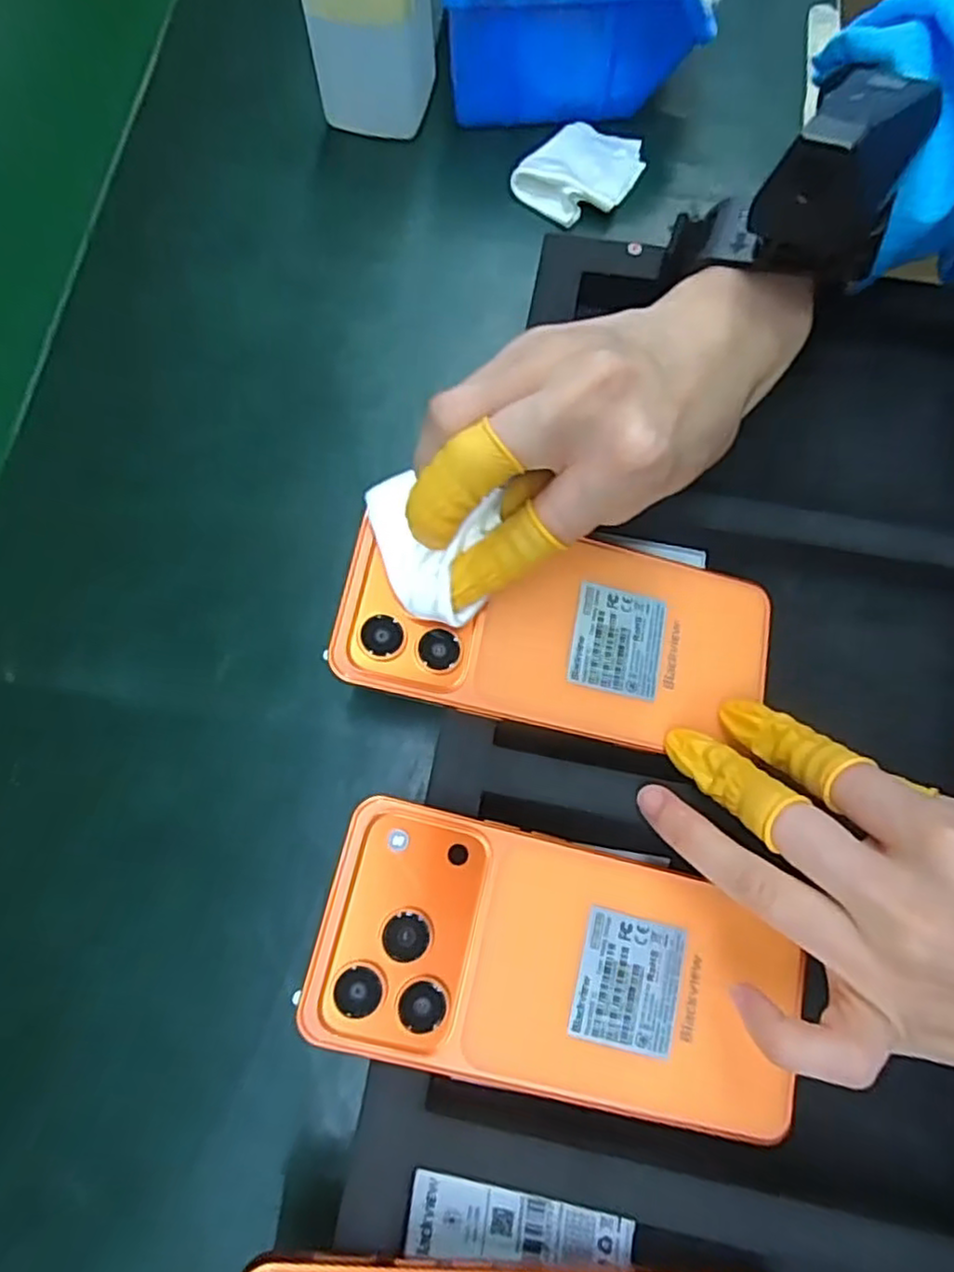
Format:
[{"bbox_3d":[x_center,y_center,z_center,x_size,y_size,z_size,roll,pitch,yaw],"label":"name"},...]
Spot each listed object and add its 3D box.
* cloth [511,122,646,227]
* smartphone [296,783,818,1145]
[{"bbox_3d":[0.058,-0.247,0.359,0.050,0.013,0.068,36,78,12],"label":"cloth"},{"bbox_3d":[0.029,0.109,0.223,0.159,0.005,0.076,18,74,-4],"label":"smartphone"}]

